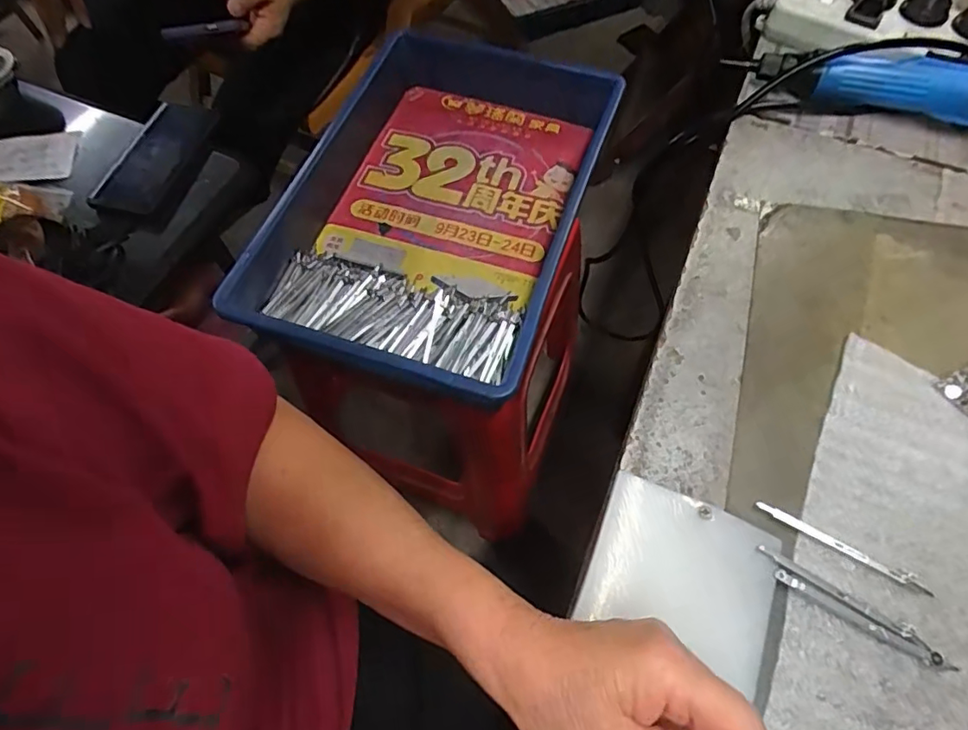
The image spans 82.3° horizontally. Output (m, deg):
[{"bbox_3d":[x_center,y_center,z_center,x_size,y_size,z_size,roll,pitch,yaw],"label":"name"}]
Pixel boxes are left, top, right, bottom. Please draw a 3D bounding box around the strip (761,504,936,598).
[{"bbox_3d":[0.195,0.099,0.301,0.092,0.004,0.008,25,67,13],"label":"strip"}]

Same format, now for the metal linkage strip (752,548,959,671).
[{"bbox_3d":[0.191,0.127,0.287,0.101,0.008,0.013,26,67,14],"label":"metal linkage strip"}]

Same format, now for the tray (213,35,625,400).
[{"bbox_3d":[-0.051,-0.188,0.598,0.306,0.096,0.437,17,65,10],"label":"tray"}]

